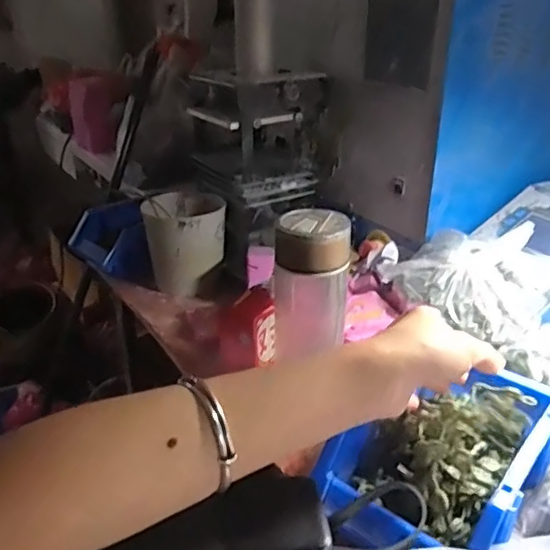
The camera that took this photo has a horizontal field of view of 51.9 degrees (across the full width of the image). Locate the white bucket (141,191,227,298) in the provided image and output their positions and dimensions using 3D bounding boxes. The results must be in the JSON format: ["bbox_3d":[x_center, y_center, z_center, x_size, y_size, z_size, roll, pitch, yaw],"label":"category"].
[{"bbox_3d":[-0.127,-0.050,0.809,0.107,0.108,0.128,-8,28,-11],"label":"white bucket"}]

